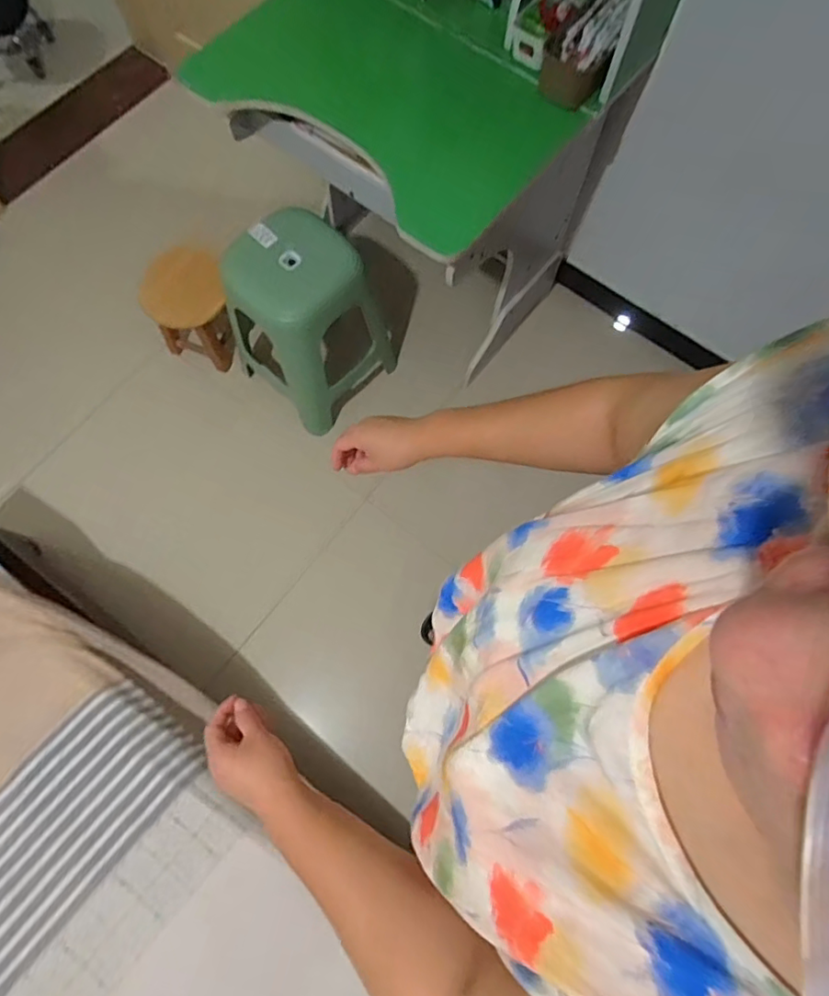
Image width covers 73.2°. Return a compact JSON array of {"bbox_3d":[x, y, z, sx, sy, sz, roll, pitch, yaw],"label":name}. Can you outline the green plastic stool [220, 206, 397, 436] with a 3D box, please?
[{"bbox_3d":[-0.266,-0.448,1.424,0.291,0.455,0.326,41,75,10],"label":"green plastic stool"}]

